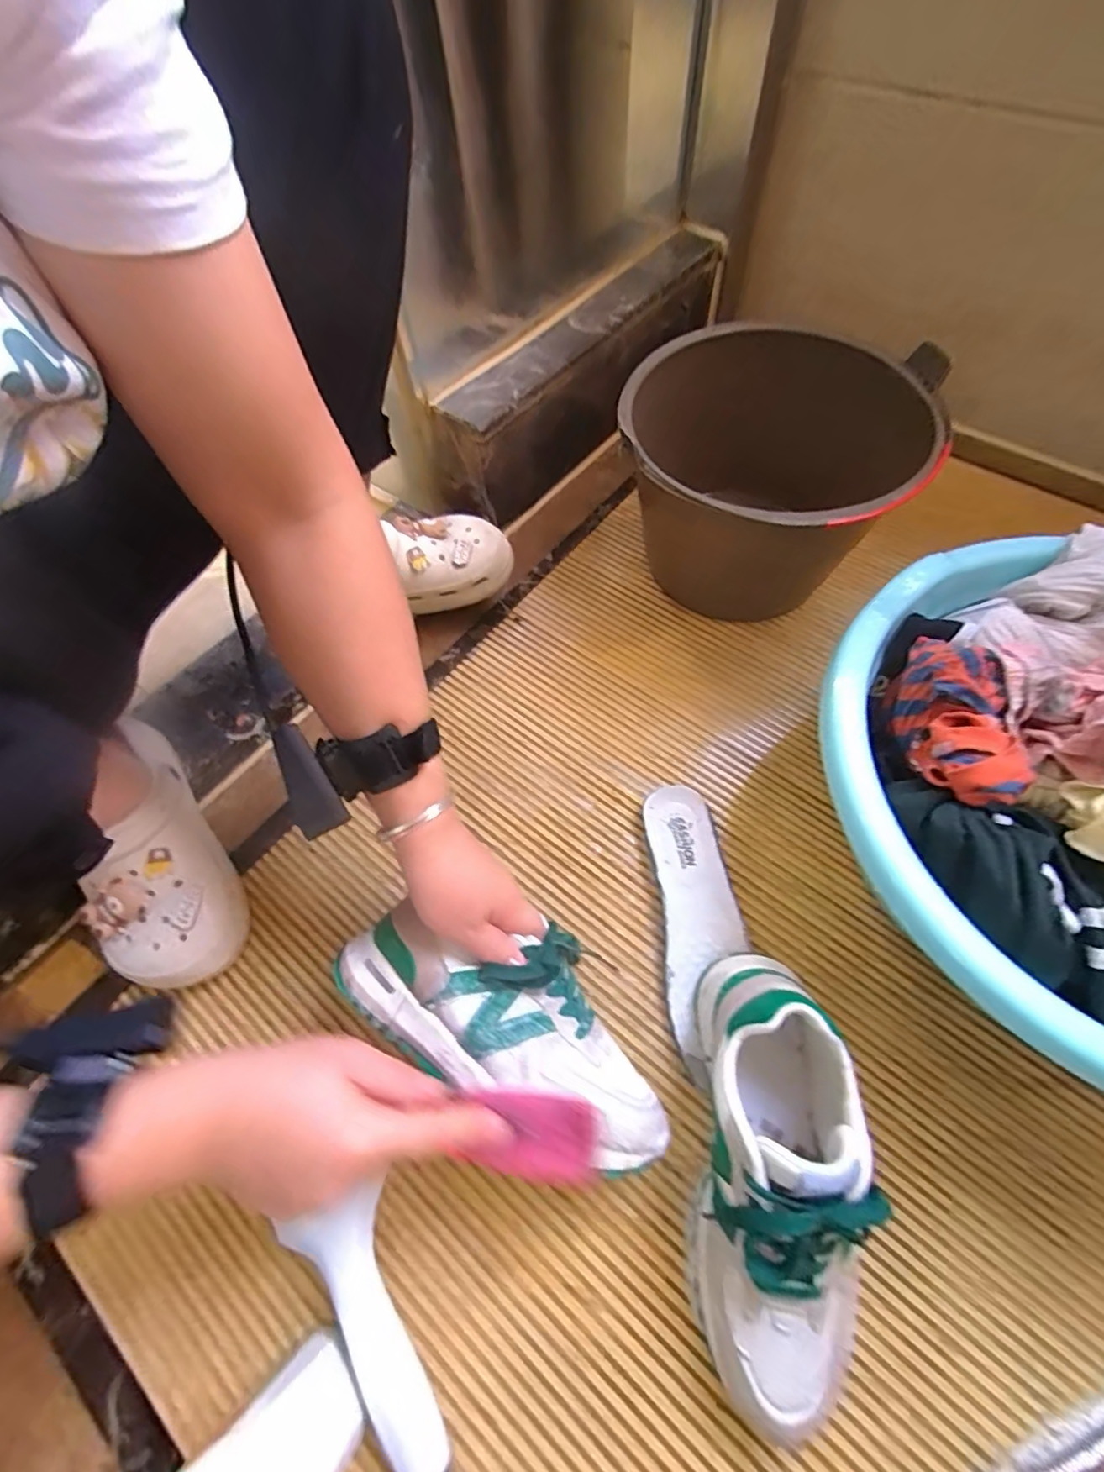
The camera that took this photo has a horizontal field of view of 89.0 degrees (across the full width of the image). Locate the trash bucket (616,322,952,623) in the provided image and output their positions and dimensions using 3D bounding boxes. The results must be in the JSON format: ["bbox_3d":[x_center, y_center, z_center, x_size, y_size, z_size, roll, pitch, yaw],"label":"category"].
[{"bbox_3d":[0.196,-0.233,0.555,0.245,0.192,0.234,-1,62,2],"label":"trash bucket"}]

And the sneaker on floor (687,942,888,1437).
[{"bbox_3d":[0.137,0.262,0.341,0.089,0.108,0.239,9,63,8],"label":"sneaker on floor"}]

